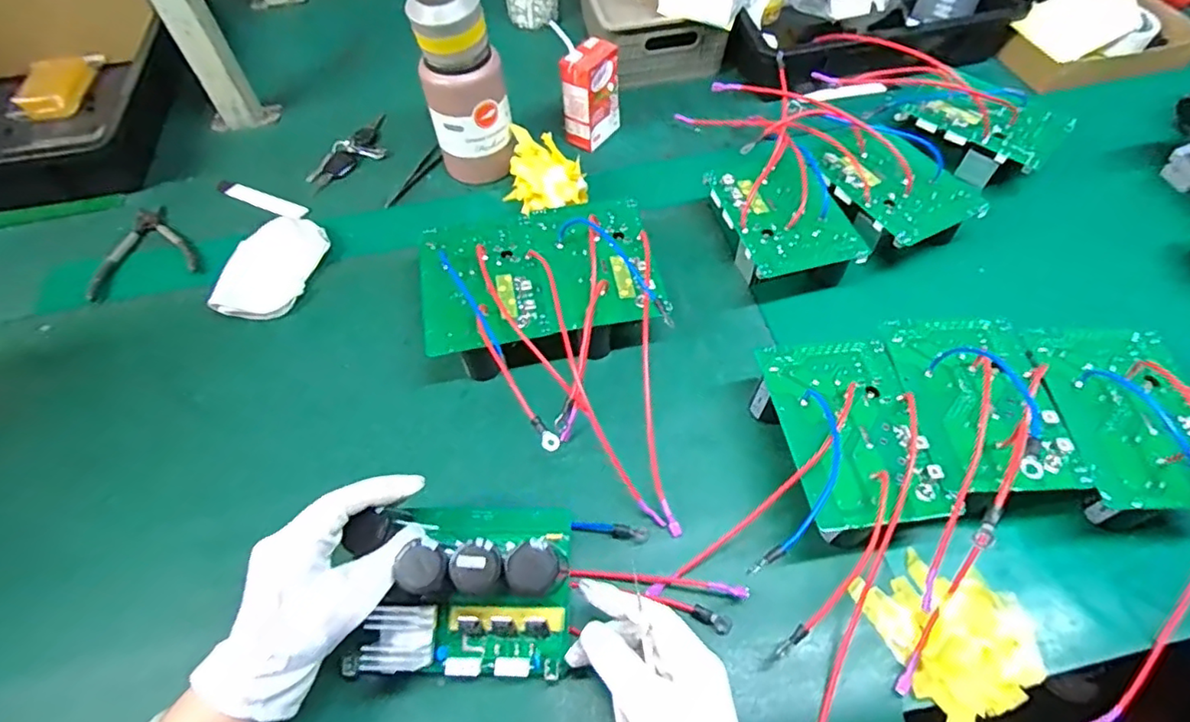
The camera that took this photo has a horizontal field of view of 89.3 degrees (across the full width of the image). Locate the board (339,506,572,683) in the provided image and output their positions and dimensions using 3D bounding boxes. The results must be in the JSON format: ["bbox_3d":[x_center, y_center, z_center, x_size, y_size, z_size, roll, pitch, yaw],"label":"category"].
[{"bbox_3d":[-0.093,0.147,0.403,0.141,0.069,0.105,1,58,4],"label":"board"}]

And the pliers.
[{"bbox_3d":[-0.499,-0.127,0.663,0.099,0.025,0.128,-25,58,-14],"label":"pliers"}]

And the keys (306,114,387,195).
[{"bbox_3d":[-0.299,-0.263,0.754,0.053,0.016,0.146,27,61,19],"label":"keys"}]

